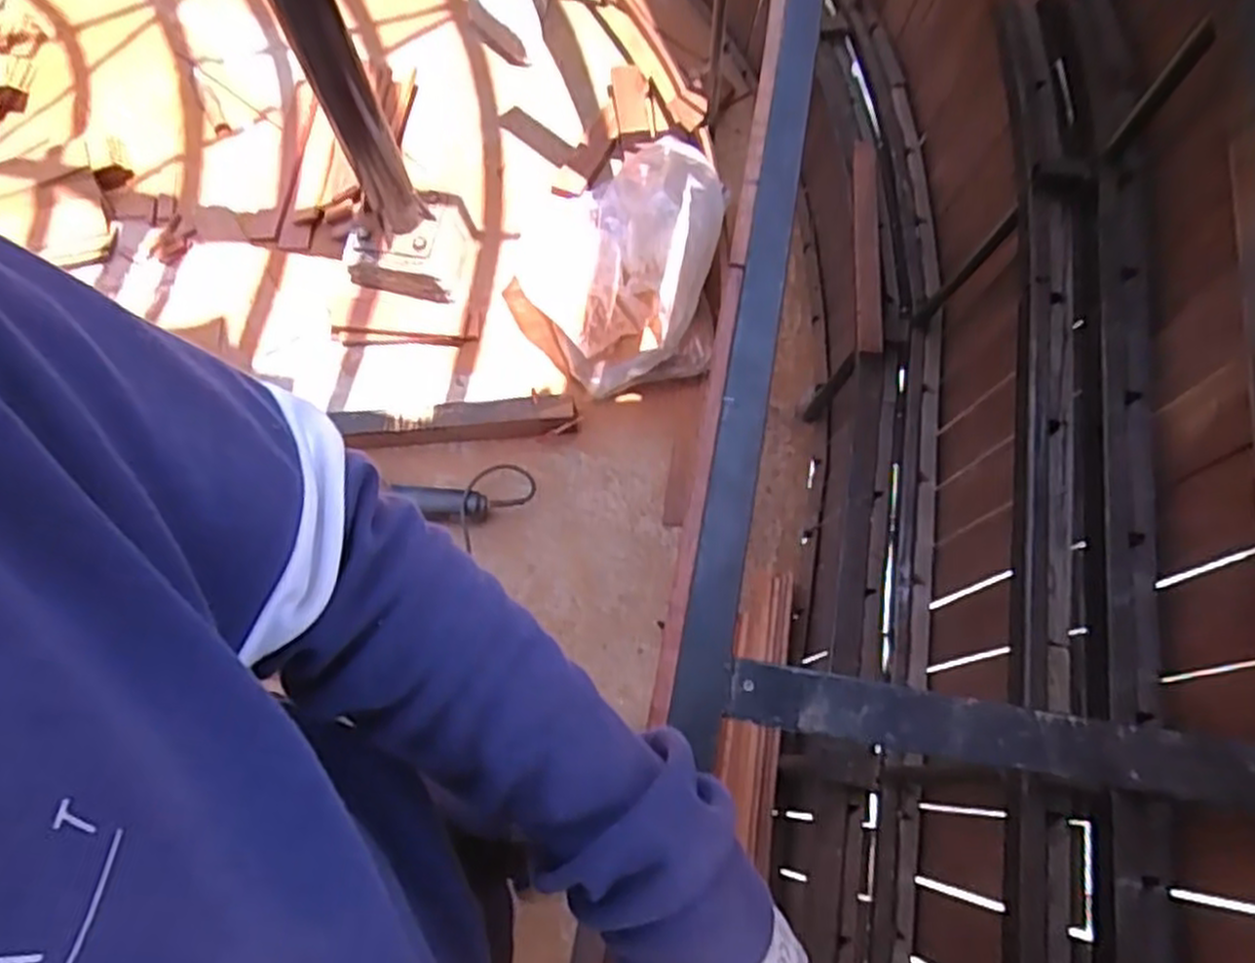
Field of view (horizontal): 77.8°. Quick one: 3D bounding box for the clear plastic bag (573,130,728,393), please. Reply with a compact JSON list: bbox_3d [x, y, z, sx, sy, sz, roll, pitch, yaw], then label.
[{"bbox_3d":[0.039,-0.419,1.412,0.250,0.214,0.492,3,69,4],"label":"clear plastic bag"}]

